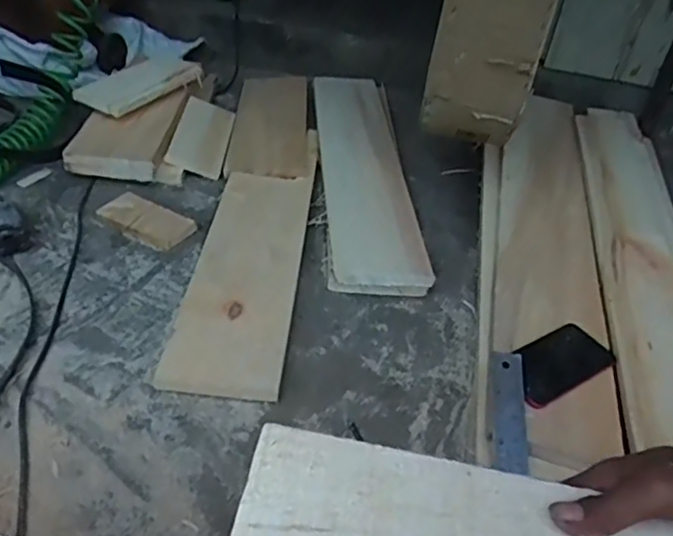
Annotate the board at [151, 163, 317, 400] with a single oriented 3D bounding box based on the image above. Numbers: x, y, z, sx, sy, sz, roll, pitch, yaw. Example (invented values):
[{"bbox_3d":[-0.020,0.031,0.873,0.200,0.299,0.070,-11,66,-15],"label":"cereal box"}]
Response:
[{"bbox_3d":[-0.129,-0.007,0.924,0.150,0.017,0.460,5,43,2],"label":"board"}]

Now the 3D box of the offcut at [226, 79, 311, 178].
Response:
[{"bbox_3d":[-0.124,-0.281,1.218,0.136,0.018,0.332,6,47,-6],"label":"offcut"}]

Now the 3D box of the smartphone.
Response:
[{"bbox_3d":[0.267,0.113,0.764,0.151,0.012,0.073,-23,57,-26],"label":"smartphone"}]

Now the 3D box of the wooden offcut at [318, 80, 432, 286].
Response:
[{"bbox_3d":[0.041,-0.193,1.142,0.143,0.028,0.617,-6,45,-2],"label":"wooden offcut"}]

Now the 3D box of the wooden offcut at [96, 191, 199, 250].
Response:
[{"bbox_3d":[-0.301,-0.078,0.988,0.146,0.021,0.078,25,38,23],"label":"wooden offcut"}]

